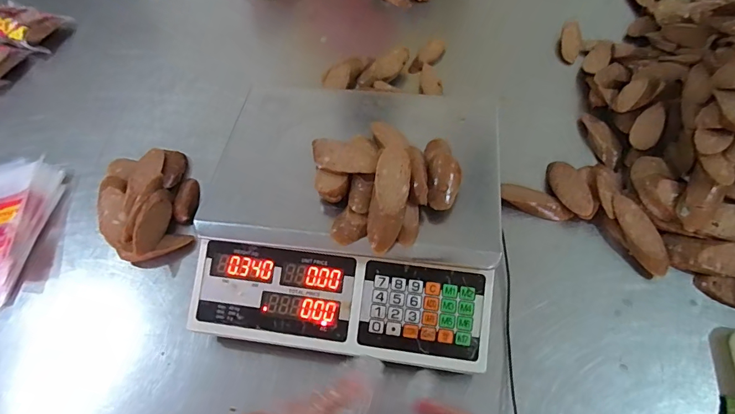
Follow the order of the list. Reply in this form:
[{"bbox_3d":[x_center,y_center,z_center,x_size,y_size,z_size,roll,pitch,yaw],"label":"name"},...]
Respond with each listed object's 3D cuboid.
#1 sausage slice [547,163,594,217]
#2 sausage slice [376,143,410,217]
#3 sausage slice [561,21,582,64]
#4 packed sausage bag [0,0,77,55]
[{"bbox_3d":[0.271,-0.025,0.559,0.041,0.013,0.093,-13,49,10],"label":"sausage slice"},{"bbox_3d":[0.025,-0.029,0.408,0.032,0.009,0.073,4,71,6],"label":"sausage slice"},{"bbox_3d":[0.352,-0.285,0.717,0.030,0.010,0.077,5,76,6],"label":"sausage slice"},{"bbox_3d":[-0.663,-0.349,0.804,0.141,0.069,0.120,7,59,7],"label":"packed sausage bag"}]

